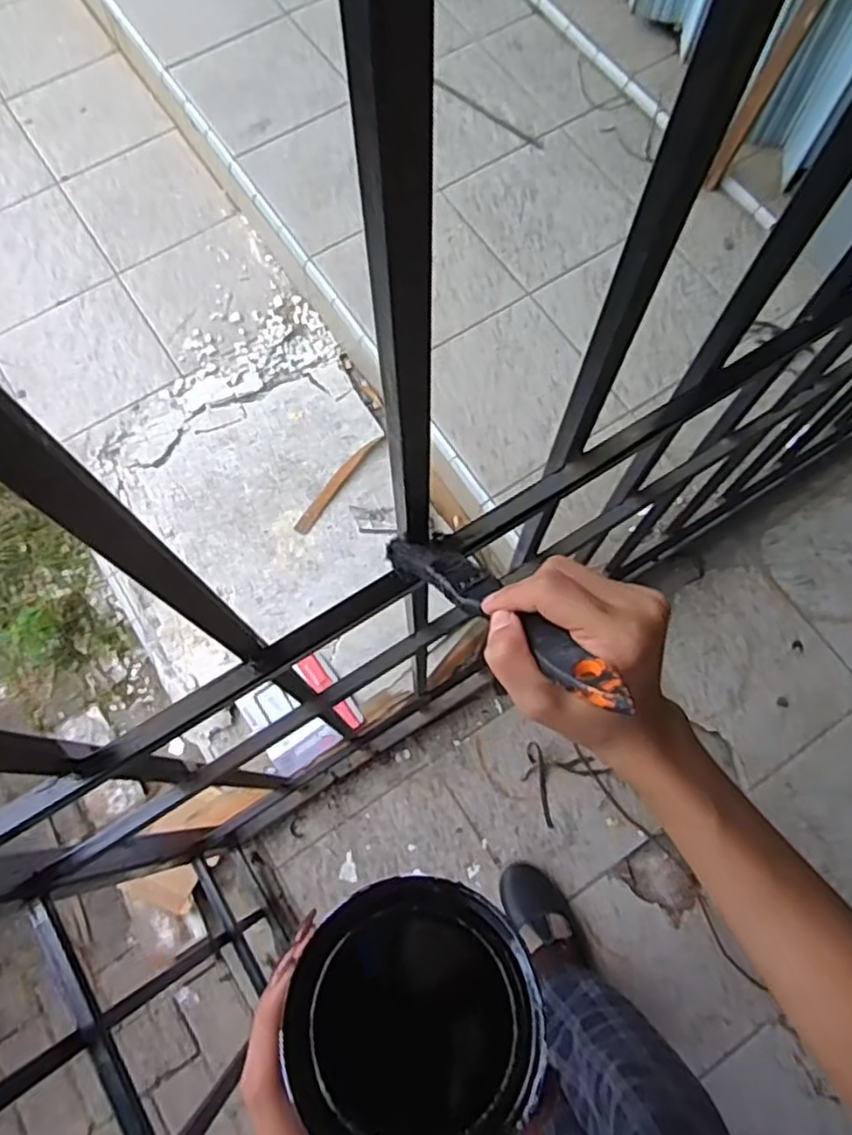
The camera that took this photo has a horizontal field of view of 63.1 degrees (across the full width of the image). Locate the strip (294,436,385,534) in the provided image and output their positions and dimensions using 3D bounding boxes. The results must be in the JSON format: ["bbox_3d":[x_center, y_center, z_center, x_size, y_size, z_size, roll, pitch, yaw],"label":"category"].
[{"bbox_3d":[-0.160,-0.155,1.264,0.028,0.020,0.227,35,75,9],"label":"strip"}]

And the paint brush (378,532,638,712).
[{"bbox_3d":[0.032,0.019,0.338,0.029,0.012,0.168,-38,38,-12],"label":"paint brush"}]

